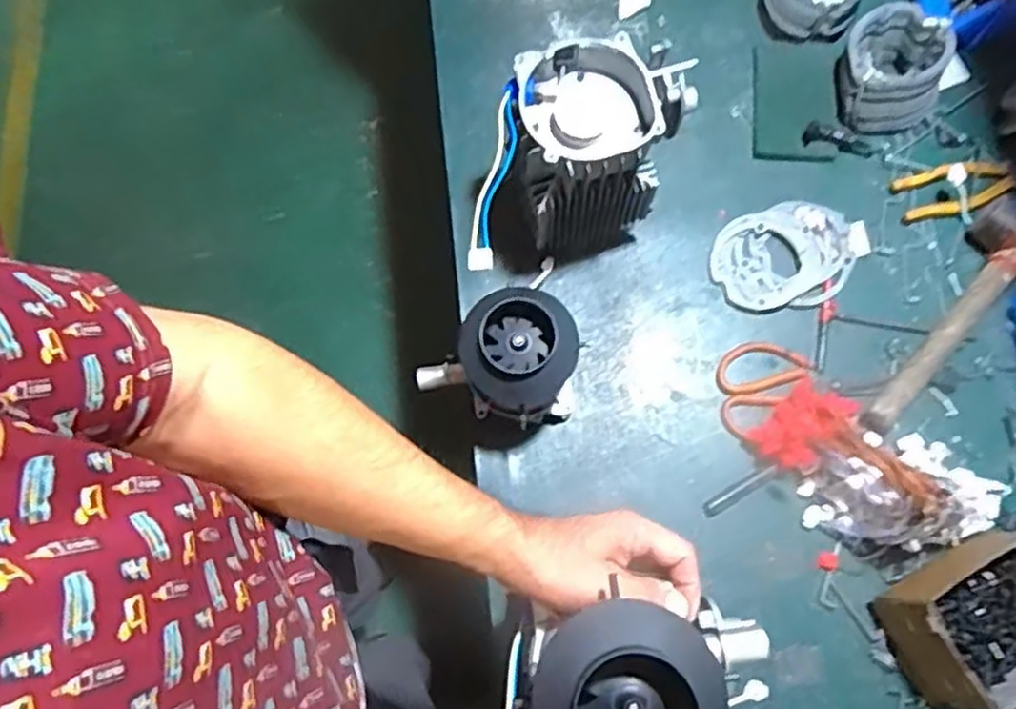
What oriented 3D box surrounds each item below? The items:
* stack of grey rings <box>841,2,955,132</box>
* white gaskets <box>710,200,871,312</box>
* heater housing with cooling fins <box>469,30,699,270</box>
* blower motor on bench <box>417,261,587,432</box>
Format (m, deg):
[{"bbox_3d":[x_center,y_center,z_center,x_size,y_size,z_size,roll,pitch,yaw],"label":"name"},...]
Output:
[{"bbox_3d":[0.412,-0.303,0.789,0.108,0.076,0.112,35,79,10],"label":"stack of grey rings"},{"bbox_3d":[0.303,-0.107,0.788,0.159,0.009,0.113,-7,76,0],"label":"white gaskets"},{"bbox_3d":[0.082,-0.193,0.725,0.156,0.220,0.135,-9,74,0],"label":"heater housing with cooling fins"},{"bbox_3d":[-0.003,0.021,0.710,0.137,0.142,0.114,-34,77,-6],"label":"blower motor on bench"}]

